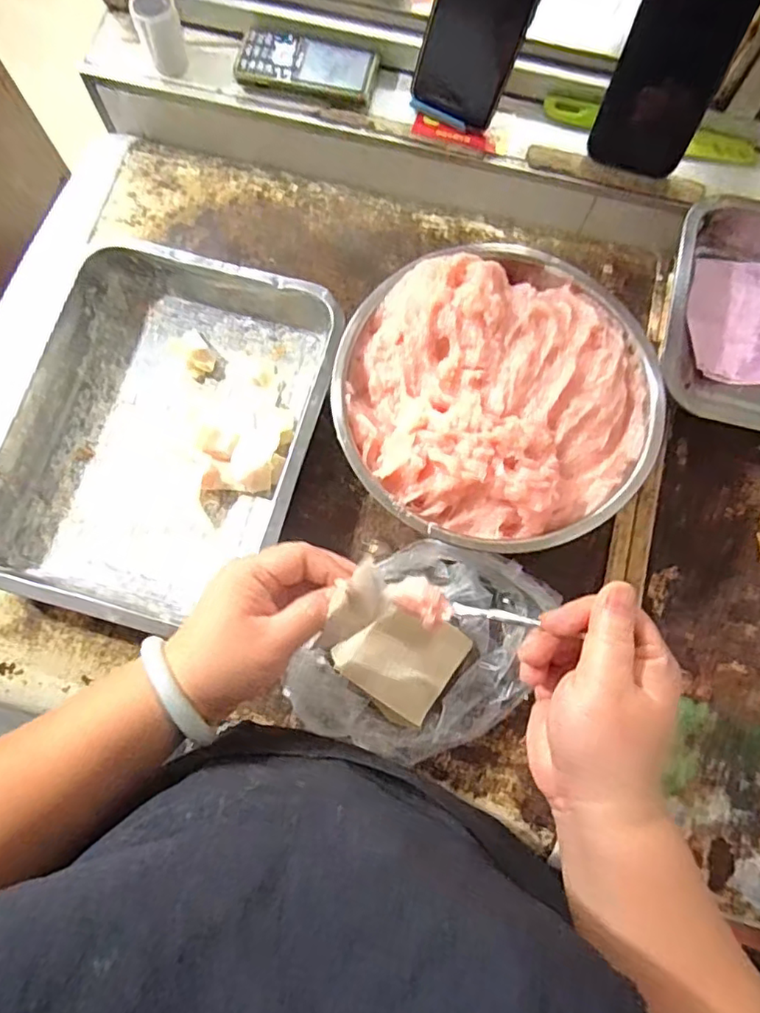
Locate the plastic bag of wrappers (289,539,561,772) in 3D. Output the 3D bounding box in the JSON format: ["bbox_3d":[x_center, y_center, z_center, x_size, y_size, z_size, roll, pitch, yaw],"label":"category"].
[{"bbox_3d":[0.030,0.108,0.451,0.171,0.047,0.169,26,79,7],"label":"plastic bag of wrappers"}]

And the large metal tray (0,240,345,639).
[{"bbox_3d":[-0.175,-0.059,0.495,0.234,0.047,0.302,15,78,4],"label":"large metal tray"}]

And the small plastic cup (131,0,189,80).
[{"bbox_3d":[-0.197,-0.429,0.539,0.036,0.057,0.038,0,76,-1],"label":"small plastic cup"}]

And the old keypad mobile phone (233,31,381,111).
[{"bbox_3d":[-0.067,-0.407,0.551,0.126,0.019,0.055,10,77,2],"label":"old keypad mobile phone"}]

